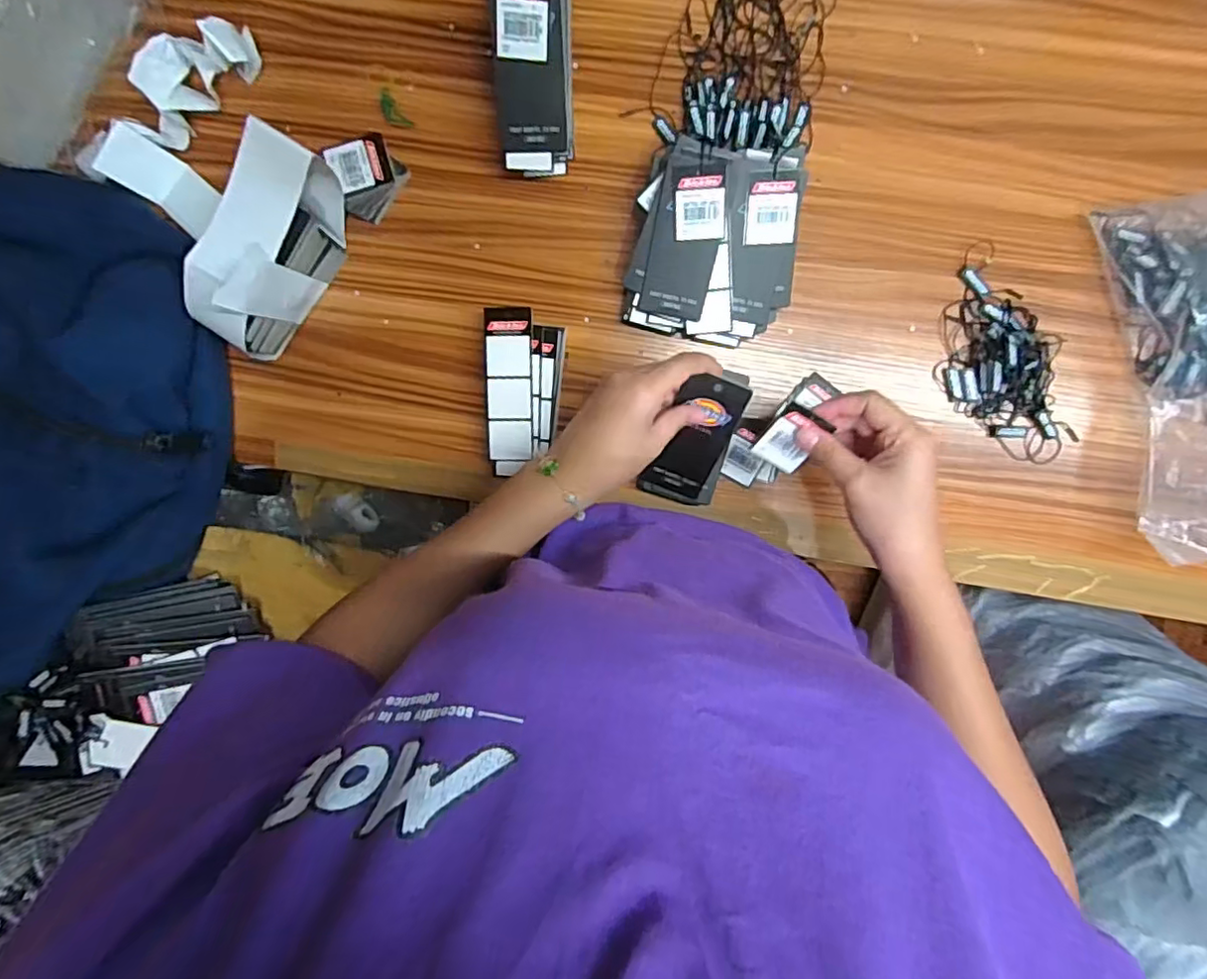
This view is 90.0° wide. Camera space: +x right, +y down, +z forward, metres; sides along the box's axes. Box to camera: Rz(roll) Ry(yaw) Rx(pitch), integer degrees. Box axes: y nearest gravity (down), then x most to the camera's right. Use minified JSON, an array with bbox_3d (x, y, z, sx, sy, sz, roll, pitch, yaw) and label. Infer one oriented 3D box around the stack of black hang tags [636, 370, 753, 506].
[{"bbox_3d":[0.074,-0.038,0.465,0.054,0.016,0.122,22,128,0],"label":"stack of black hang tags"}]

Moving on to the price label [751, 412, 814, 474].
[{"bbox_3d":[0.129,-0.033,0.421,0.034,0.005,0.043,31,129,0],"label":"price label"}]

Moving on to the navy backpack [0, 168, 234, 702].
[{"bbox_3d":[-0.500,-0.039,0.488,0.332,0.107,0.434,16,99,1],"label":"navy backpack"}]

